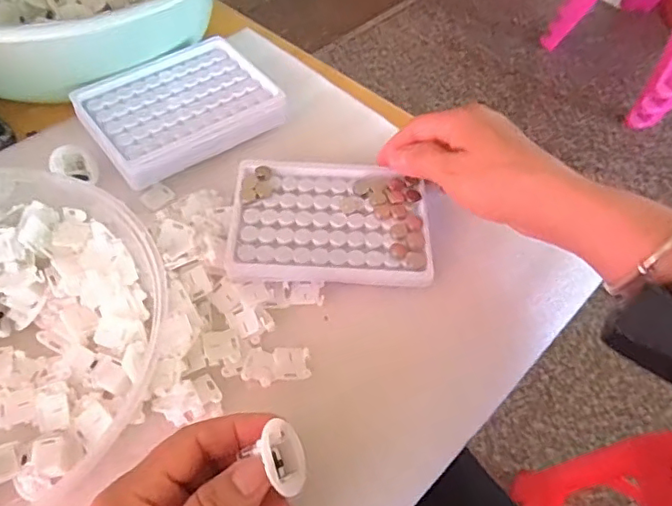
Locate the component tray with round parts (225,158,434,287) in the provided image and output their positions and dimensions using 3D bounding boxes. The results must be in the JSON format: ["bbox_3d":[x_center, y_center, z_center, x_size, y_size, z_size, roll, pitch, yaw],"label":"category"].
[{"bbox_3d":[-0.004,-0.025,0.377,0.128,0.009,0.097,3,54,-2],"label":"component tray with round parts"}]

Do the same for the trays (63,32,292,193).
[{"bbox_3d":[-0.118,-0.113,0.429,0.133,0.019,0.108,-29,61,-22],"label":"trays"}]

